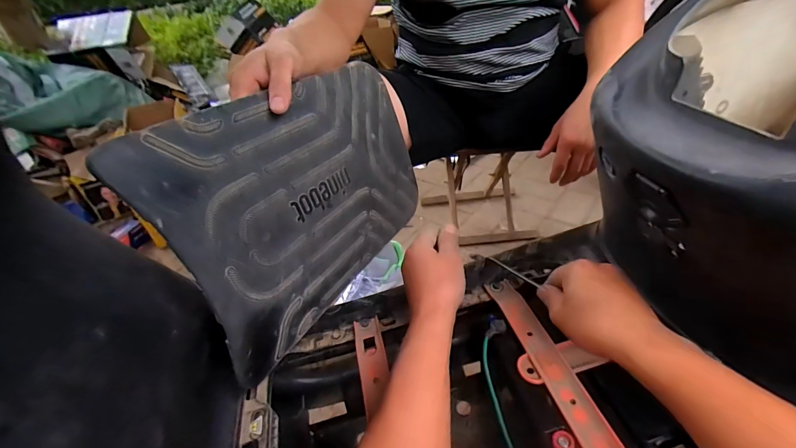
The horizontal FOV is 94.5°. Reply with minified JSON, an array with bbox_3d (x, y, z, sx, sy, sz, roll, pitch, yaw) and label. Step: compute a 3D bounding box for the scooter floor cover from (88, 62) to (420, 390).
[{"bbox_3d":[-0.095,-0.043,0.478,0.020,0.264,0.400,-5,27,36],"label":"scooter floor cover"}]

